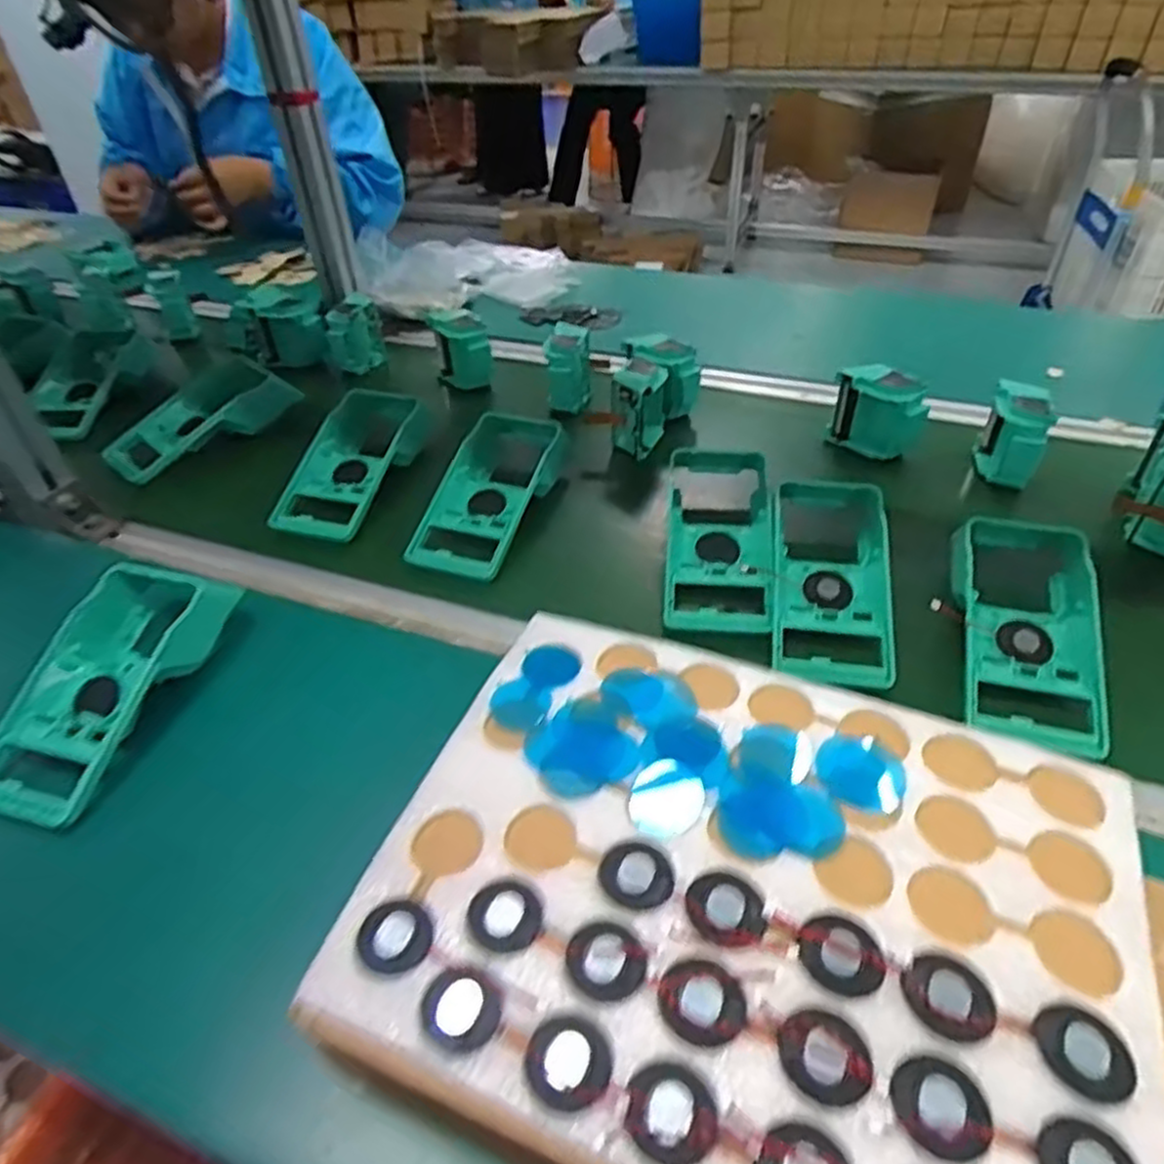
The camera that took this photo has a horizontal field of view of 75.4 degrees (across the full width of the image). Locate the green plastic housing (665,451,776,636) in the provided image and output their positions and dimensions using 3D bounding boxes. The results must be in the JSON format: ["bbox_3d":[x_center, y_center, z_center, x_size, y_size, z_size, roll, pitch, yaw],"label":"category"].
[{"bbox_3d":[0.110,-0.036,0.597,0.085,0.042,0.178,6,55,9],"label":"green plastic housing"}]

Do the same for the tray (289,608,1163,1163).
[{"bbox_3d":[0.073,0.139,0.340,0.322,0.018,0.254,15,44,18],"label":"tray"}]

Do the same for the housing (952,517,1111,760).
[{"bbox_3d":[0.300,0.024,0.512,0.096,0.042,0.182,9,43,12],"label":"housing"}]

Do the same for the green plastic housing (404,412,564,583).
[{"bbox_3d":[-0.074,-0.090,0.661,0.091,0.046,0.199,11,43,14],"label":"green plastic housing"}]

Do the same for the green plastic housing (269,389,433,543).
[{"bbox_3d":[-0.212,-0.104,0.692,0.094,0.067,0.166,16,45,19],"label":"green plastic housing"}]

